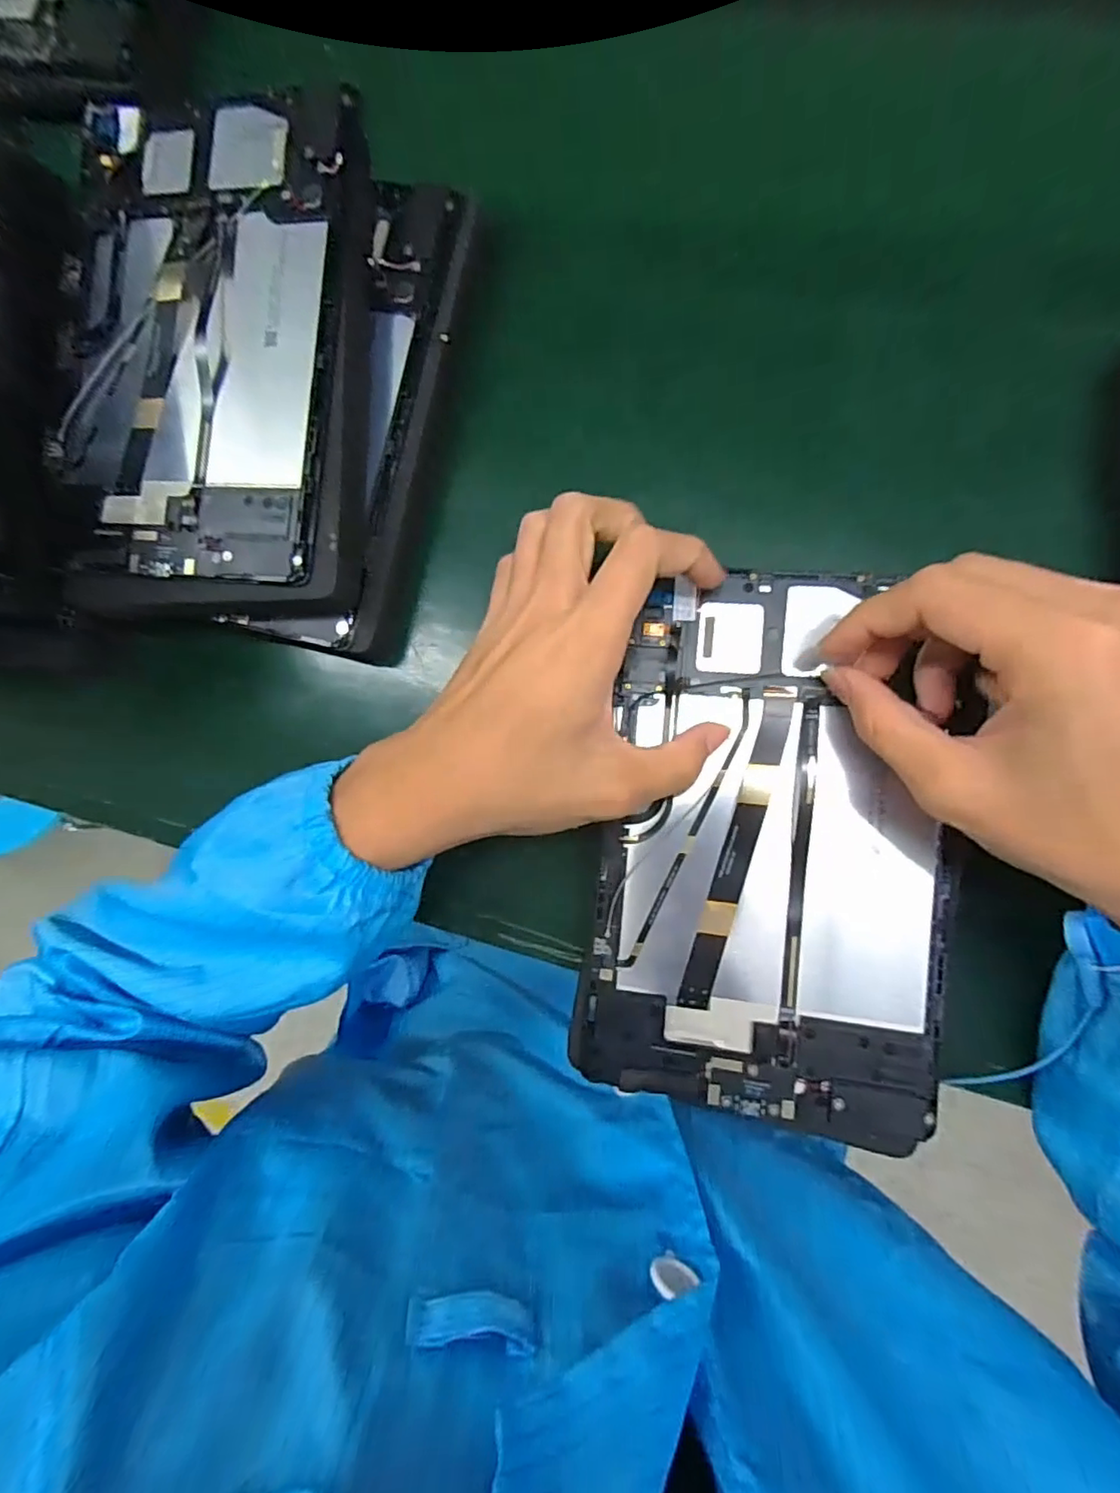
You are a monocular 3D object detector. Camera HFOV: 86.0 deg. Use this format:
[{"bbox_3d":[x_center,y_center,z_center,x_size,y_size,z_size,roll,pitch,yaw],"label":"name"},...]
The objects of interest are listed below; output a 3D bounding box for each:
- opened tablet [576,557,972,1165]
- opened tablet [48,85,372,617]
[{"bbox_3d":[0.096,0.043,0.268,0.149,0.015,0.237,8,91,7],"label":"opened tablet"},{"bbox_3d":[-0.176,-0.194,0.302,0.153,0.023,0.251,2,89,9],"label":"opened tablet"}]

